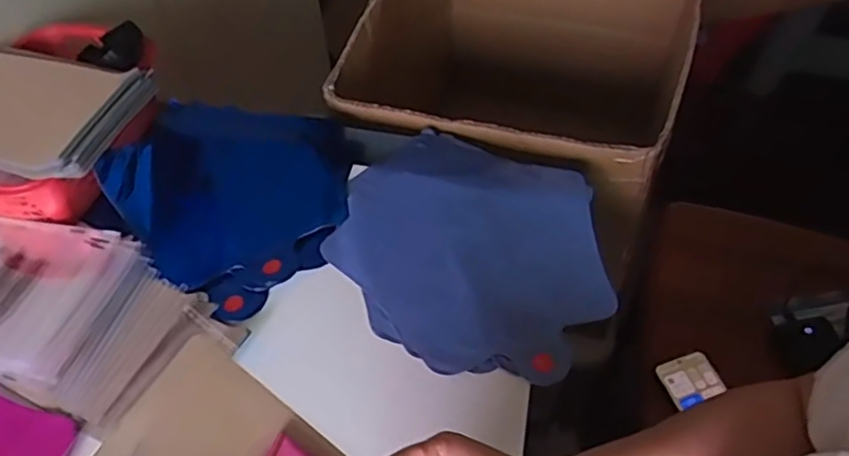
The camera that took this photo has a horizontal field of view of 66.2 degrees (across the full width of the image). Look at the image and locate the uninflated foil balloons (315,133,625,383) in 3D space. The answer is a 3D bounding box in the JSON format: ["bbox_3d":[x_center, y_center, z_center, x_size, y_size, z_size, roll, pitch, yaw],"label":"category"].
[{"bbox_3d":[0.041,0.011,0.562,0.228,0.021,0.241,9,52,10],"label":"uninflated foil balloons"}]

